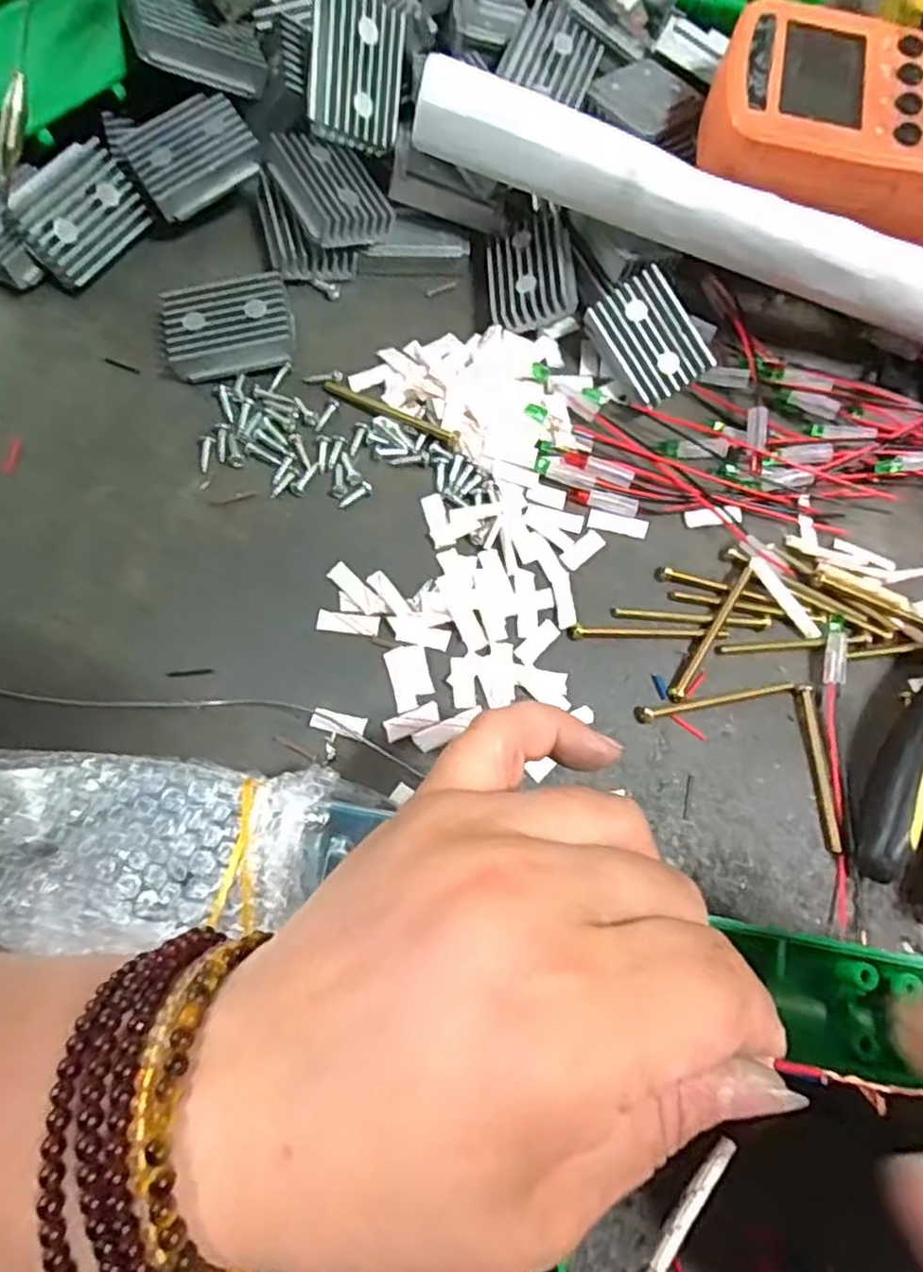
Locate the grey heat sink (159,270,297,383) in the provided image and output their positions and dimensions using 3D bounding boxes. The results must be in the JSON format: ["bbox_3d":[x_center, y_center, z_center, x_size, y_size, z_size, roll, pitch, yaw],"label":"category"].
[{"bbox_3d":[-0.087,-0.116,0.263,0.047,0.016,0.032,-12,75,-8],"label":"grey heat sink"}]

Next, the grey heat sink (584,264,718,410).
[{"bbox_3d":[0.072,-0.114,0.269,0.033,0.008,0.045,-38,93,7],"label":"grey heat sink"}]

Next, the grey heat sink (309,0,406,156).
[{"bbox_3d":[-0.038,-0.210,0.260,0.034,0.006,0.048,0,107,-23],"label":"grey heat sink"}]

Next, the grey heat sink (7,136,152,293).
[{"bbox_3d":[-0.144,-0.160,0.265,0.010,0.034,0.049,12,67,42],"label":"grey heat sink"}]

